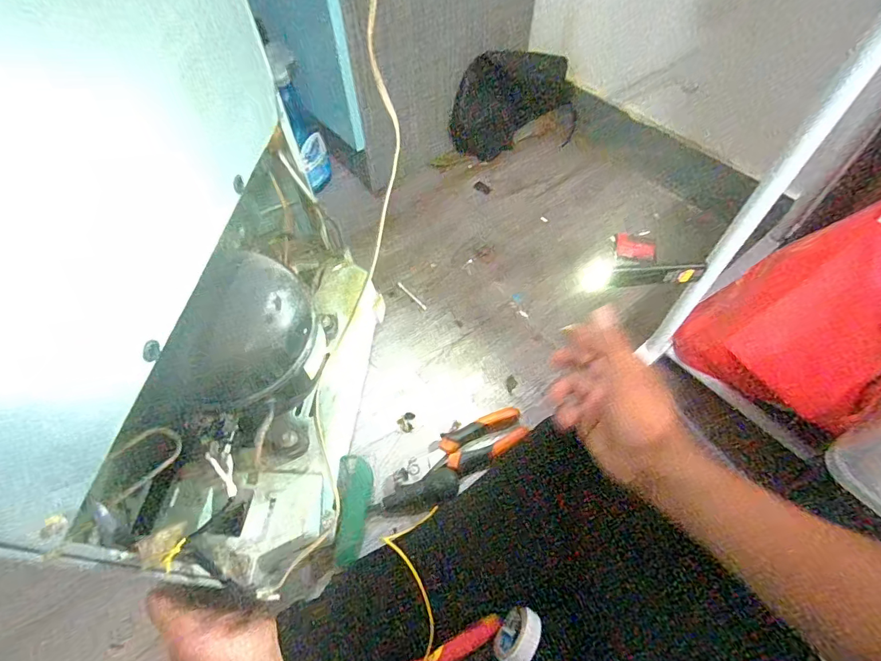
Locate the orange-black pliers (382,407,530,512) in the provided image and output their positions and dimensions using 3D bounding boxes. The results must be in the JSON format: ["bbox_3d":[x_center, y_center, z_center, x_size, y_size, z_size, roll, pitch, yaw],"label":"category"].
[{"bbox_3d":[0.022,0.167,0.573,0.199,0.022,0.063,-30,61,-16],"label":"orange-black pliers"}]

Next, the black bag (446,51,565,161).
[{"bbox_3d":[0.128,-0.444,0.876,0.226,0.143,0.111,-22,59,-12],"label":"black bag"}]

